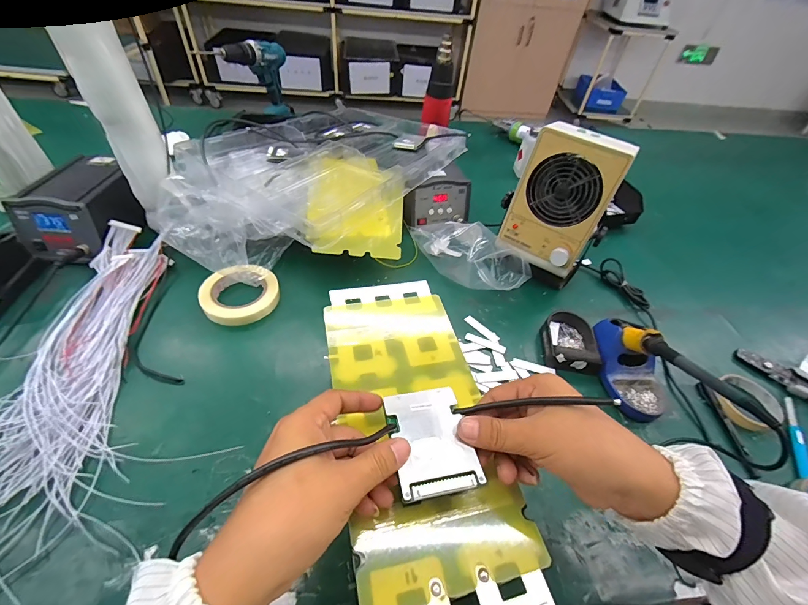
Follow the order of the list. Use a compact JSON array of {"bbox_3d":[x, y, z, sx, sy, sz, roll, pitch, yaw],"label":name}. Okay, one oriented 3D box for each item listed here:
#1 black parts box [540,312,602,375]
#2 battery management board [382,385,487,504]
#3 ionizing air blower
[{"bbox_3d":[0.265,0.059,0.577,0.079,0.033,0.112,11,48,4],"label":"black parts box"},{"bbox_3d":[0.021,0.104,0.273,0.059,0.005,0.080,-6,47,-12],"label":"battery management board"},{"bbox_3d":[0.266,-0.154,0.628,0.162,0.258,0.119,24,50,15],"label":"ionizing air blower"}]

